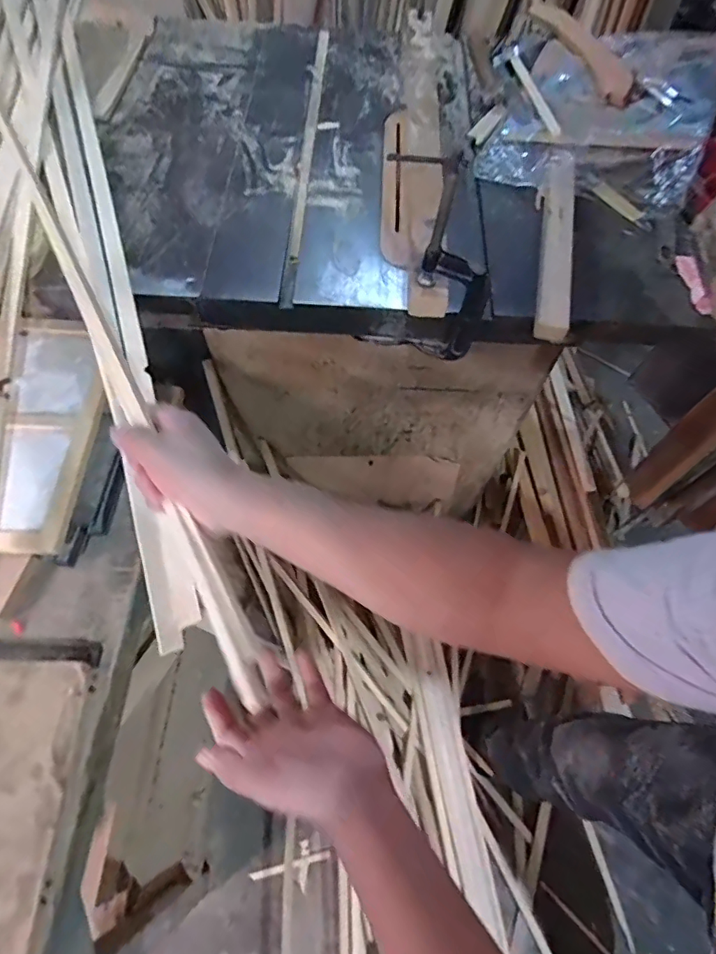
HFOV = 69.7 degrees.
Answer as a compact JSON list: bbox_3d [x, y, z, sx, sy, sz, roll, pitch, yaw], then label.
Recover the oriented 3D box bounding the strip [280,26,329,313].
[{"bbox_3d":[-0.079,-0.551,0.848,0.019,0.017,0.754,3,62,-1],"label":"strip"}]

